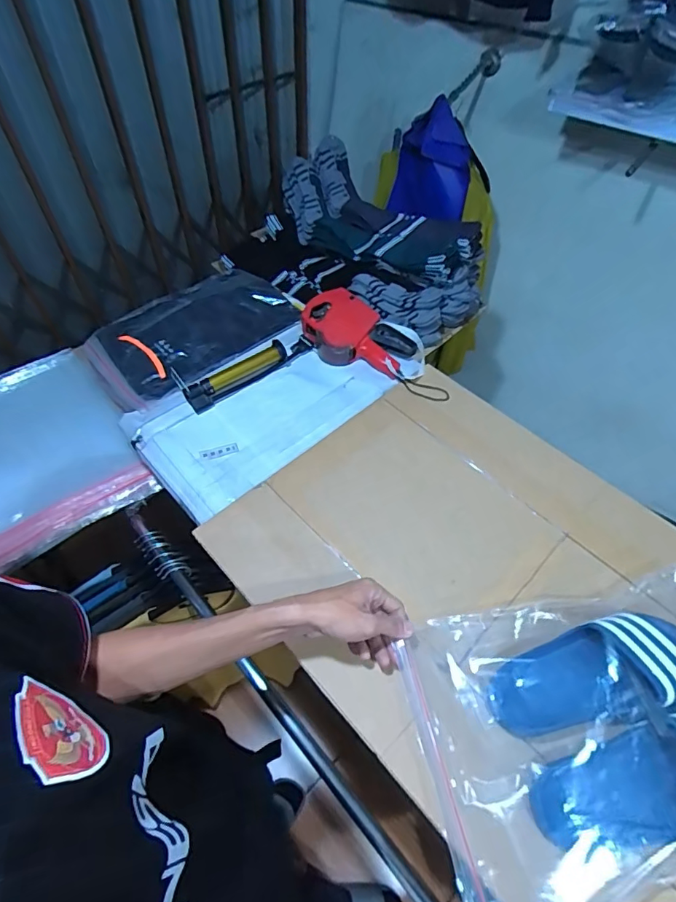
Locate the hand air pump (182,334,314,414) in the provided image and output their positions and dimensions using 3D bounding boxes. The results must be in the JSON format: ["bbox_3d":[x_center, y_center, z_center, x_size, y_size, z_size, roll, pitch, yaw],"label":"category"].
[{"bbox_3d":[-0.151,-0.143,0.832,0.243,0.036,0.042,-36,62,-24],"label":"hand air pump"}]

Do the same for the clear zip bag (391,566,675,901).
[{"bbox_3d":[0.276,0.286,0.495,0.372,0.071,0.275,-9,54,-8],"label":"clear zip bag"}]

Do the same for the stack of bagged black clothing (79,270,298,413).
[{"bbox_3d":[-0.283,-0.229,0.940,0.384,0.054,0.268,-36,62,-21],"label":"stack of bagged black clothing"}]

